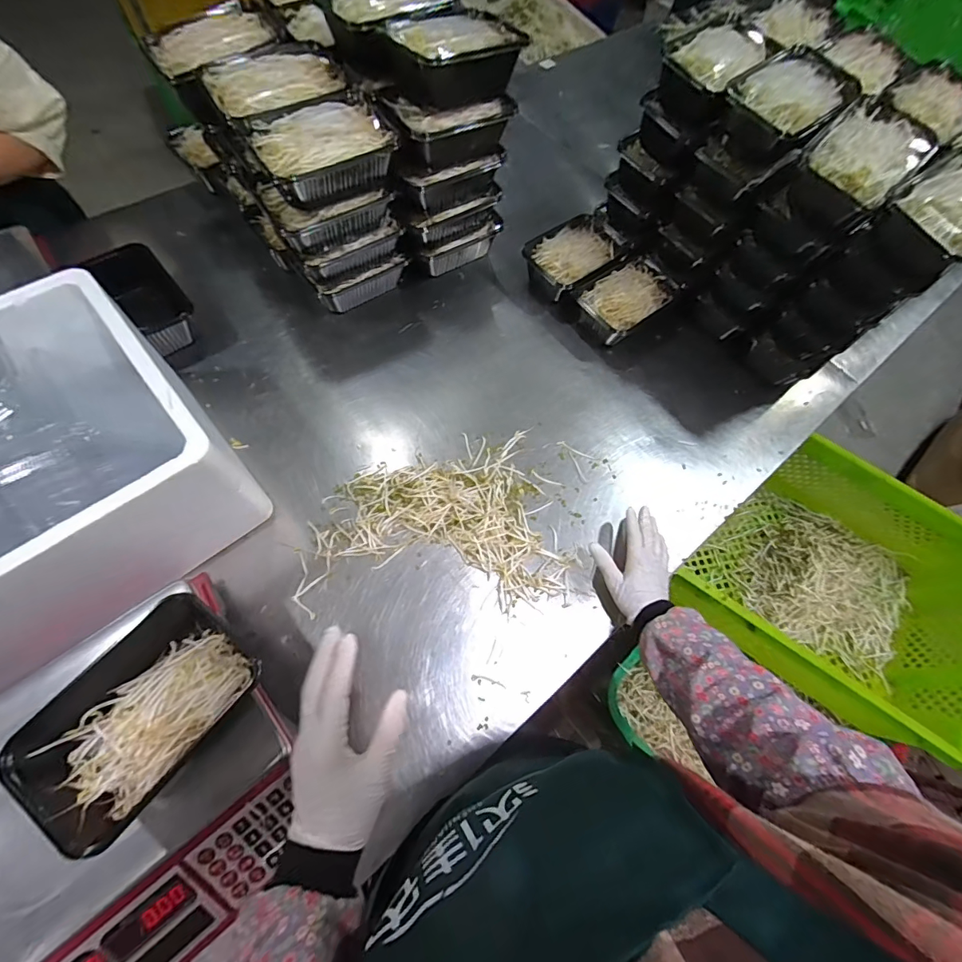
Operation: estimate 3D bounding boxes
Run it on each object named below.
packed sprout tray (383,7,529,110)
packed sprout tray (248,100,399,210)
[{"bbox_3d":[-0.037,-0.572,0.597,0.183,0.064,0.106,-34,74,-17],"label":"packed sprout tray"},{"bbox_3d":[-0.205,-0.432,0.589,0.173,0.065,0.102,-28,73,-15],"label":"packed sprout tray"}]

